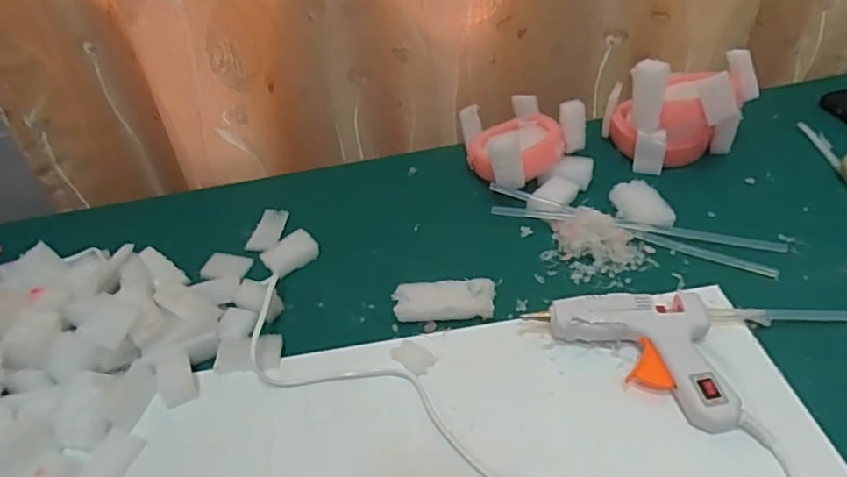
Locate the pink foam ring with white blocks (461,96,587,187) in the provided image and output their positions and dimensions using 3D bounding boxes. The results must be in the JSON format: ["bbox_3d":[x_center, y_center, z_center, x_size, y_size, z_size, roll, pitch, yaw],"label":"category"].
[{"bbox_3d":[0.097,-0.108,0.661,0.119,0.076,0.114,-28,45,-24],"label":"pink foam ring with white blocks"}]

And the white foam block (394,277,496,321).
[{"bbox_3d":[0.019,0.054,0.526,0.086,0.020,0.038,-4,40,3],"label":"white foam block"}]

